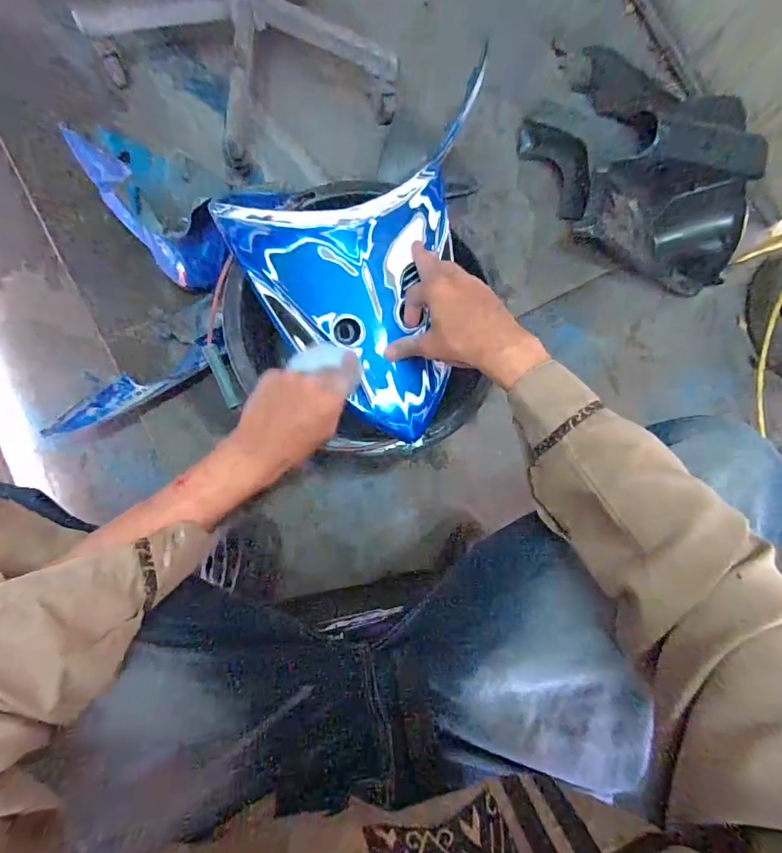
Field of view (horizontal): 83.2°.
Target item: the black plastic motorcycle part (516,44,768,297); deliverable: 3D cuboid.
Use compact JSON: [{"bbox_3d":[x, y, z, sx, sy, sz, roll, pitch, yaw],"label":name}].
[{"bbox_3d":[0.469,-0.484,0.789,0.462,0.128,0.355,35,81,0],"label":"black plastic motorcycle part"}]

